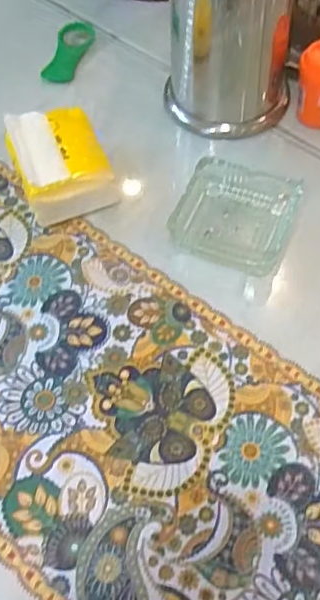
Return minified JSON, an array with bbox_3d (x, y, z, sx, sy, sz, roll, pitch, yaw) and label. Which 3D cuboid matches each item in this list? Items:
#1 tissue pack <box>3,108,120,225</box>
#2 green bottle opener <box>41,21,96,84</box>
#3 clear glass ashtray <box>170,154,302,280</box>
[{"bbox_3d":[-0.100,-0.132,0.568,0.093,0.064,0.111,-20,59,-12],"label":"tissue pack"},{"bbox_3d":[-0.115,-0.309,0.705,0.040,0.018,0.104,13,58,10],"label":"green bottle opener"},{"bbox_3d":[0.078,-0.087,0.554,0.110,0.033,0.120,19,59,13],"label":"clear glass ashtray"}]

